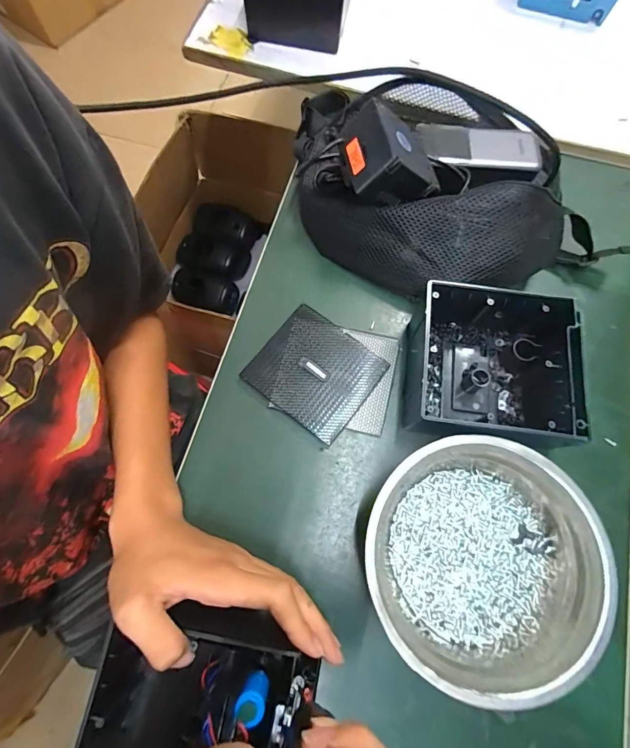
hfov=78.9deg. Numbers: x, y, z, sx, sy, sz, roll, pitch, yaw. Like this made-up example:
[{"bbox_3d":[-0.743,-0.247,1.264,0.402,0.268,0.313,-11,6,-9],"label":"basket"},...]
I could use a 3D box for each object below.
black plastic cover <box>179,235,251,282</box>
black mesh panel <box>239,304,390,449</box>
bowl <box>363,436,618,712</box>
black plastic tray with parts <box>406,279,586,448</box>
[{"bbox_3d":[-0.251,-0.284,0.947,0.167,0.030,0.093,14,74,2],"label":"black plastic cover"},{"bbox_3d":[0.000,-0.002,0.367,0.107,0.008,0.098,37,76,8],"label":"black mesh panel"},{"bbox_3d":[0.123,0.139,0.299,0.164,0.067,0.166,0,74,-2],"label":"bowl"},{"bbox_3d":[0.150,-0.004,0.336,0.137,0.071,0.127,15,74,3],"label":"black plastic tray with parts"}]

